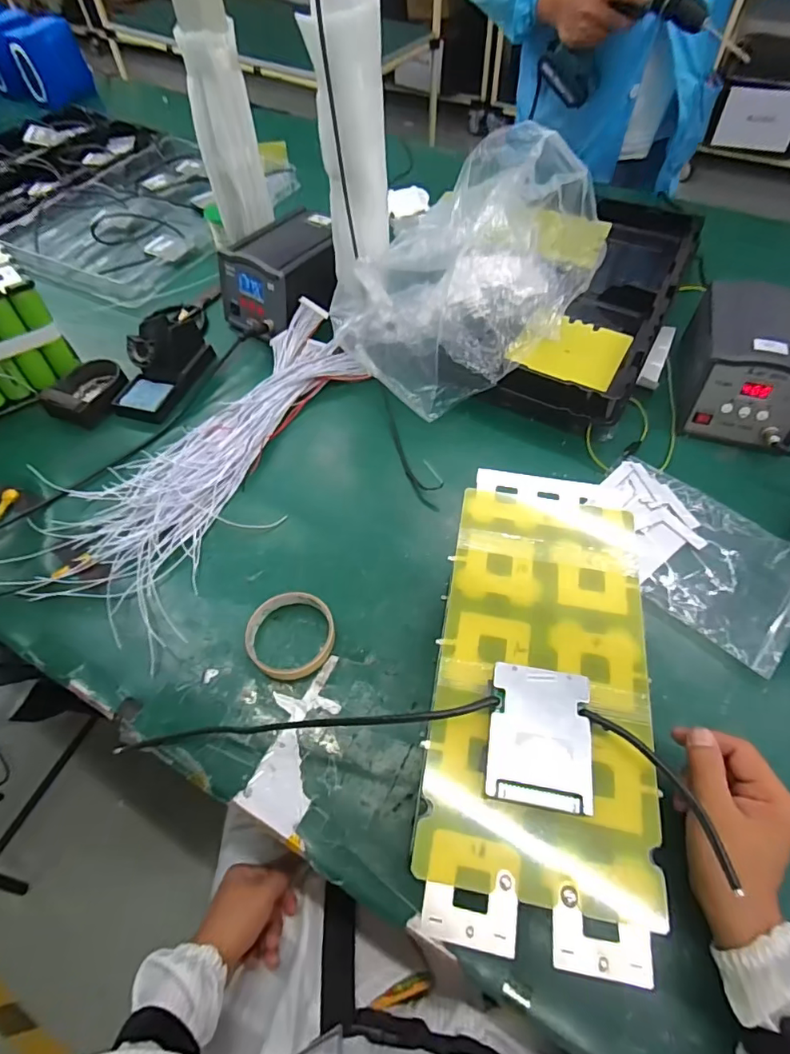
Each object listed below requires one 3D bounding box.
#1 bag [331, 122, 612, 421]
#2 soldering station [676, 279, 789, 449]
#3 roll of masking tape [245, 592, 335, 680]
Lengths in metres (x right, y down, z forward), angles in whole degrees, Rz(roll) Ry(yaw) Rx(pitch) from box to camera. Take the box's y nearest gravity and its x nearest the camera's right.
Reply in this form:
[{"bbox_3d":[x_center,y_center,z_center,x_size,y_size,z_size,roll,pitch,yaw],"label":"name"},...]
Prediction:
[{"bbox_3d":[0.086,-0.298,0.591,0.313,0.231,0.186,-21,60,-11],"label":"bag"},{"bbox_3d":[0.439,-0.206,0.634,0.134,0.117,0.196,15,60,11],"label":"soldering station"},{"bbox_3d":[-0.102,0.106,0.500,0.085,0.017,0.081,-1,58,1],"label":"roll of masking tape"}]

